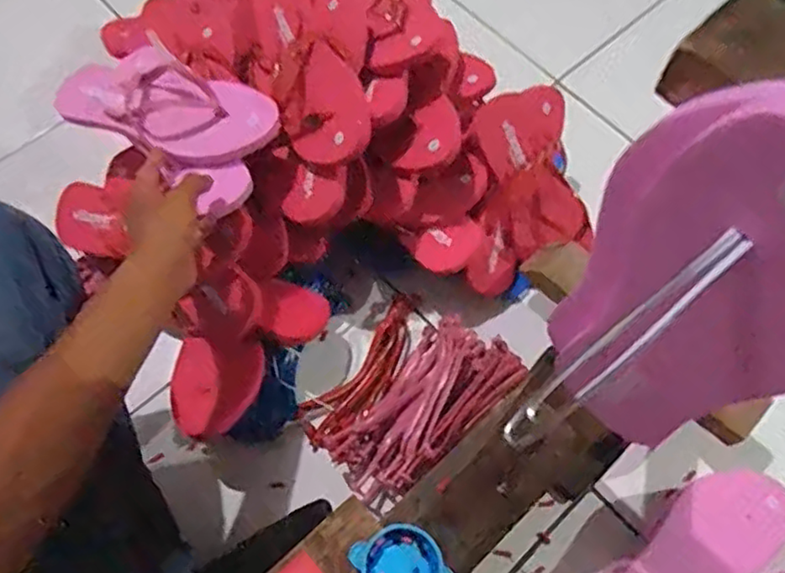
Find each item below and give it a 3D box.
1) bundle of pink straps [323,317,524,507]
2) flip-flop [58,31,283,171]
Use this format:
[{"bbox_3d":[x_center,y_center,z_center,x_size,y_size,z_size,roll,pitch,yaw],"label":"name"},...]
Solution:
[{"bbox_3d":[0.037,0.133,0.727,0.229,0.046,0.107,-41,73,-17],"label":"bundle of pink straps"},{"bbox_3d":[-0.227,-0.186,0.648,0.220,0.044,0.113,17,67,11],"label":"flip-flop"}]

